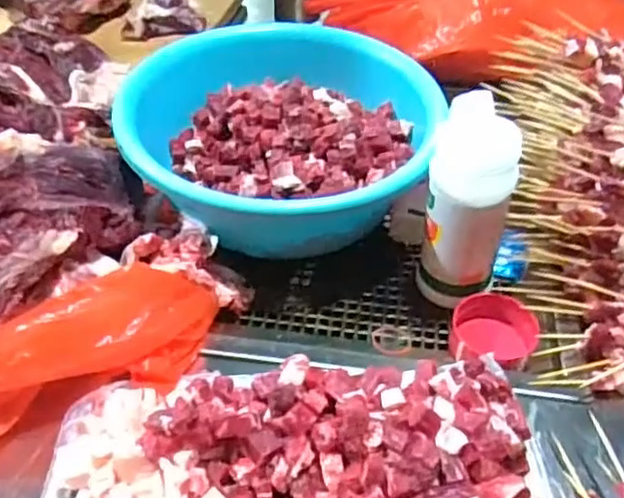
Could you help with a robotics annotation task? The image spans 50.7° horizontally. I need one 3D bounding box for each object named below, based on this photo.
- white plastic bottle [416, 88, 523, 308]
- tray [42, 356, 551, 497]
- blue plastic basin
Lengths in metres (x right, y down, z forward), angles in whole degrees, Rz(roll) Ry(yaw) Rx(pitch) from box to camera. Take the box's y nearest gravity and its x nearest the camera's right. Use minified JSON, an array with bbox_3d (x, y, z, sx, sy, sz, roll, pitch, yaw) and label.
[{"bbox_3d":[0.120,-0.033,0.513,0.057,0.163,0.062,-18,48,-17],"label":"white plastic bottle"},{"bbox_3d":[-0.004,0.144,0.377,0.314,0.051,0.212,1,48,-1],"label":"tray"},{"bbox_3d":[-0.027,-0.125,0.659,0.277,0.087,0.277,1,48,-1],"label":"blue plastic basin"}]

